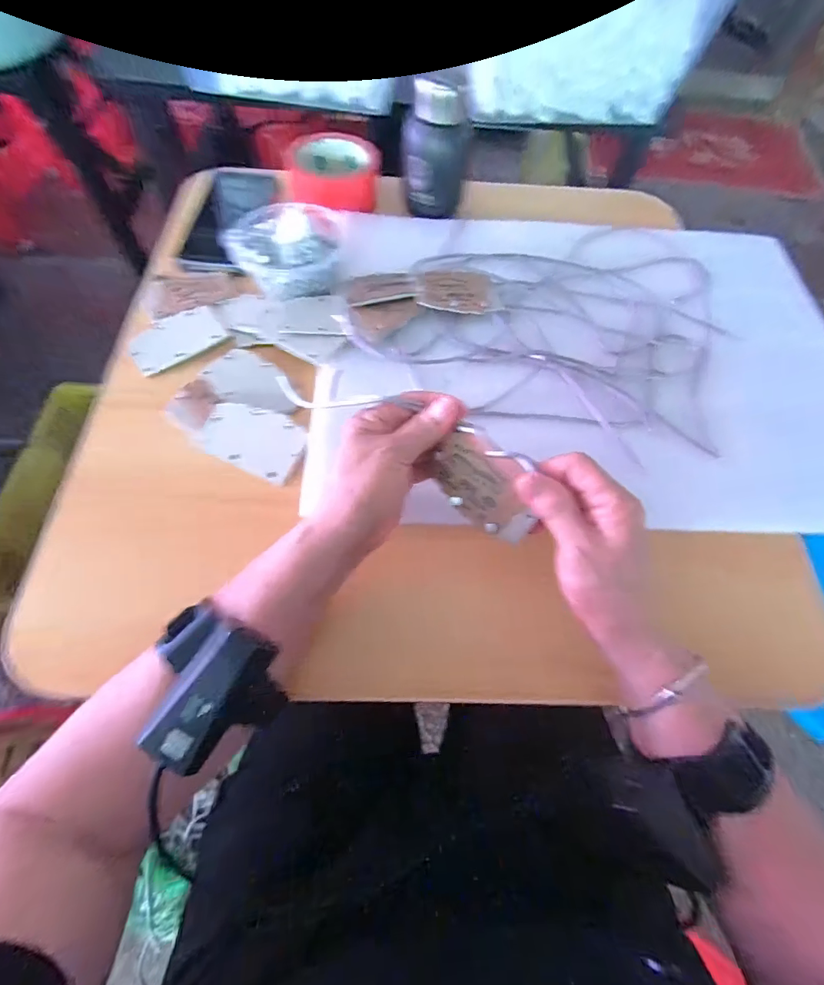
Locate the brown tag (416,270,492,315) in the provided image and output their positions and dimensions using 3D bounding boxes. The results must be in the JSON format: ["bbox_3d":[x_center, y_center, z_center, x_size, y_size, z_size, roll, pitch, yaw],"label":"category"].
[{"bbox_3d":[0.042,-0.195,0.439,0.070,0.006,0.052,4,64,-1],"label":"brown tag"}]

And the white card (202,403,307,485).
[{"bbox_3d":[-0.132,-0.046,0.378,0.083,0.005,0.056,23,70,5],"label":"white card"}]

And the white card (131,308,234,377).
[{"bbox_3d":[-0.218,-0.144,0.422,0.082,0.009,0.061,-32,70,-17],"label":"white card"}]

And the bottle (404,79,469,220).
[{"bbox_3d":[0.025,-0.362,0.483,0.070,0.108,0.055,10,64,2],"label":"bottle"}]

